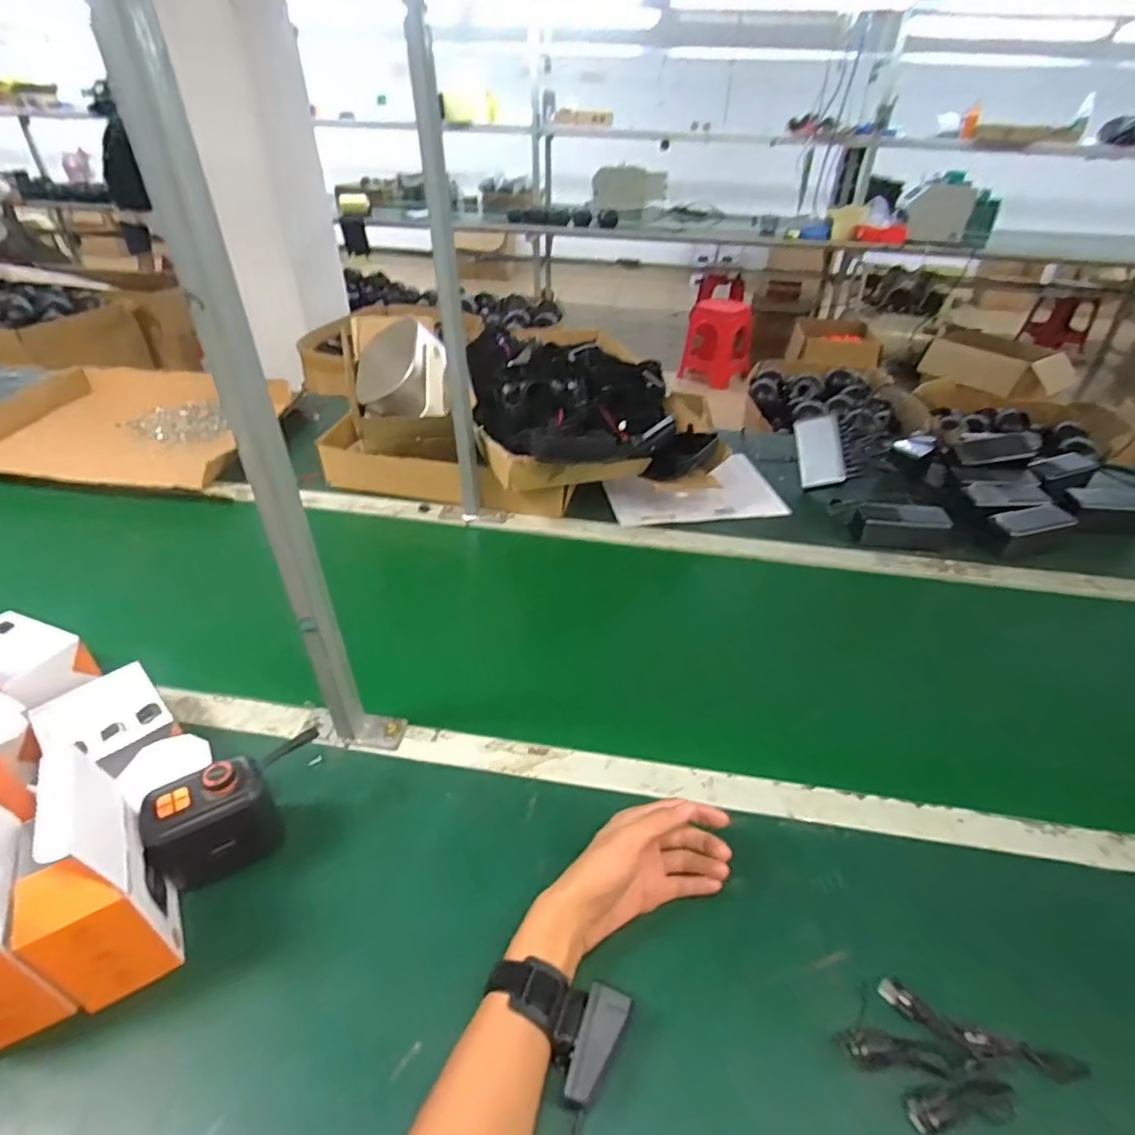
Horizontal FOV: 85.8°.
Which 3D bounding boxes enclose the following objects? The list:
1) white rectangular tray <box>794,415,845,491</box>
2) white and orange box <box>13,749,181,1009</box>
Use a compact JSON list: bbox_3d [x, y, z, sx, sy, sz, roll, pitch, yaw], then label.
[{"bbox_3d":[0.445,-0.208,1.085,0.012,0.086,0.133,5,73,-34],"label":"white rectangular tray"},{"bbox_3d":[-0.346,0.230,0.445,0.064,0.180,0.112,-20,41,-26],"label":"white and orange box"}]

